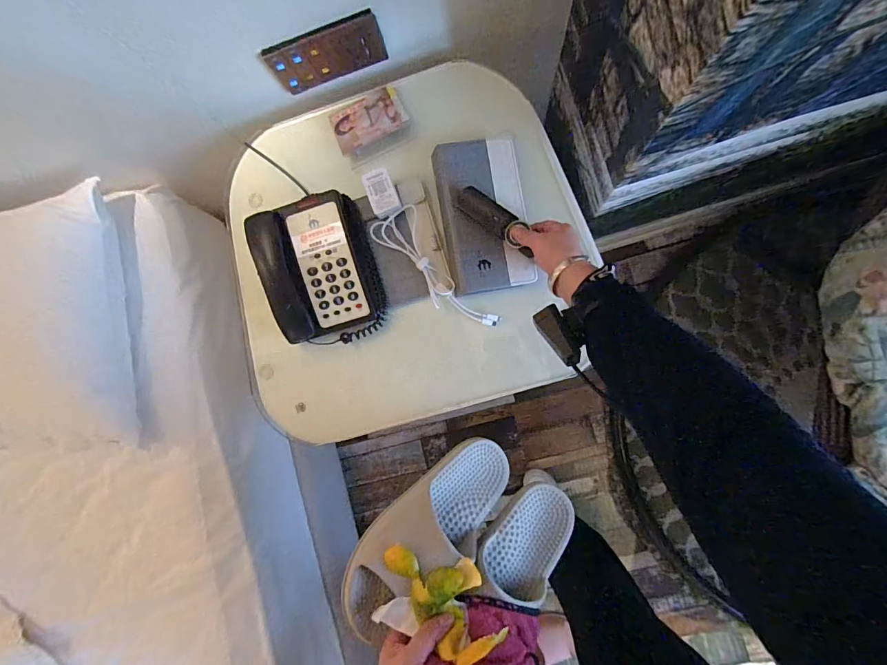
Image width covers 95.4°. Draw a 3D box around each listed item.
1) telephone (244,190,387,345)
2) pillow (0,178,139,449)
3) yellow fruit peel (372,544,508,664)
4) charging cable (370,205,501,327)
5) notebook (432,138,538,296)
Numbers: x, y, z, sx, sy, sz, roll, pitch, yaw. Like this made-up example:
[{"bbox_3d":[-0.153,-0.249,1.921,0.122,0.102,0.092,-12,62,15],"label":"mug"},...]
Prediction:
[{"bbox_3d":[-0.195,-0.097,0.632,0.168,0.069,0.219,-17,84,8],"label":"telephone"},{"bbox_3d":[-0.917,0.015,0.761,0.672,0.173,0.444,-8,85,8],"label":"pillow"},{"bbox_3d":[-0.004,0.289,0.429,0.135,0.049,0.075,9,88,9],"label":"yellow fruit peel"},{"bbox_3d":[-0.010,-0.095,0.636,0.076,0.037,0.240,-42,81,4],"label":"charging cable"},{"bbox_3d":[0.061,-0.179,0.617,0.128,0.030,0.226,-10,85,8],"label":"notebook"}]

